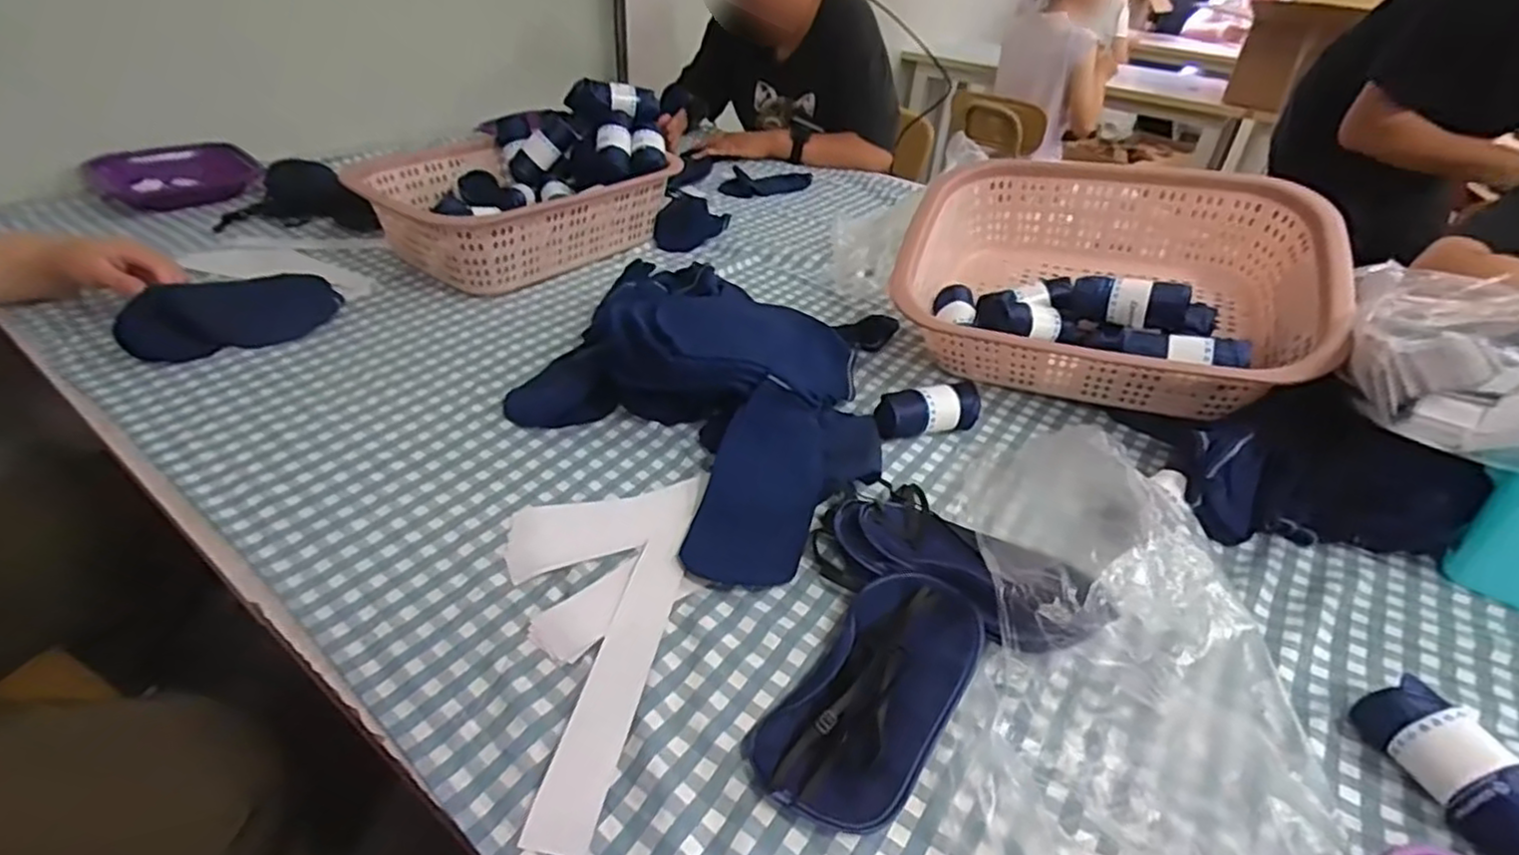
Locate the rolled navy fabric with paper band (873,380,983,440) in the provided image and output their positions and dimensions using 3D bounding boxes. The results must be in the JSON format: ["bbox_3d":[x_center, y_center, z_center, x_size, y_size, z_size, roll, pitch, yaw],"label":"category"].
[{"bbox_3d":[0.152,-0.013,0.643,0.097,0.045,0.039,-7,38,-16],"label":"rolled navy fabric with paper band"}]

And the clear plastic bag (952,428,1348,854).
[{"bbox_3d":[0.231,0.124,0.445,0.181,0.064,0.418,12,37,10],"label":"clear plastic bag"}]

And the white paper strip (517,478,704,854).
[{"bbox_3d":[-0.079,0.128,0.456,0.034,0.004,0.277,9,37,6],"label":"white paper strip"}]

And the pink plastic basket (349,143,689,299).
[{"bbox_3d":[-0.317,-0.279,0.912,0.290,0.101,0.311,21,40,22],"label":"pink plastic basket"}]

